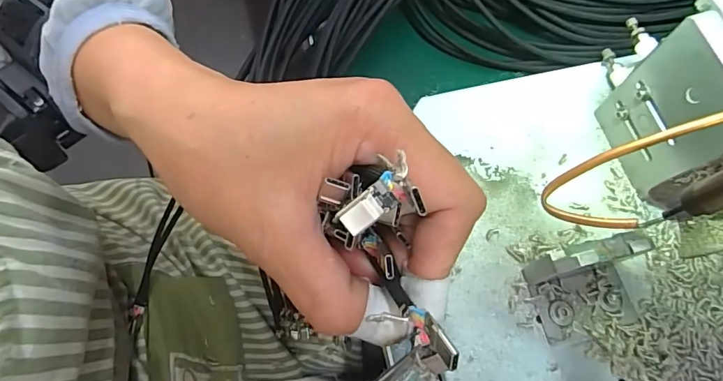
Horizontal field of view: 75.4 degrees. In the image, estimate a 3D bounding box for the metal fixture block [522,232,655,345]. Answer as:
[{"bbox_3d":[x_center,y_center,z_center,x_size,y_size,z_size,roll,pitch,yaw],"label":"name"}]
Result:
[{"bbox_3d":[0.115,0.044,0.227,0.062,0.045,0.040,-16,66,-10],"label":"metal fixture block"}]

